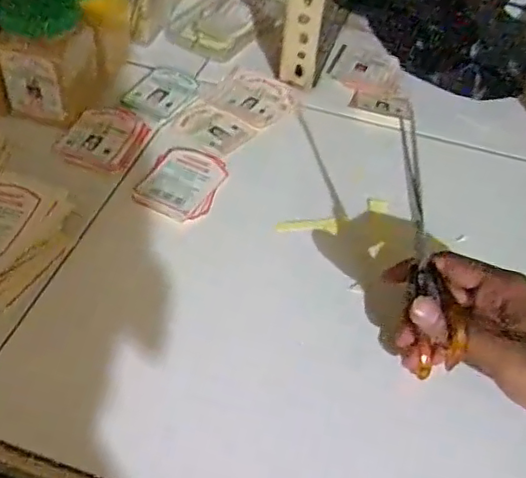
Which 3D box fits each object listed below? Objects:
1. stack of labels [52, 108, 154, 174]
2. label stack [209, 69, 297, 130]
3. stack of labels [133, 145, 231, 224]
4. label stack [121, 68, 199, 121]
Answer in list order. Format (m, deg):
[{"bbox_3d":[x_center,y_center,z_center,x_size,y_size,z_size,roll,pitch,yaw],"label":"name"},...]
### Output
[{"bbox_3d":[-0.141,-0.092,0.536,0.064,0.008,0.081,15,49,9],"label":"stack of labels"},{"bbox_3d":[-0.008,-0.144,0.600,0.077,0.004,0.072,29,52,19],"label":"label stack"},{"bbox_3d":[-0.069,-0.050,0.511,0.063,0.005,0.087,16,49,9],"label":"stack of labels"},{"bbox_3d":[-0.100,-0.144,0.590,0.048,0.007,0.073,24,51,16],"label":"label stack"}]

